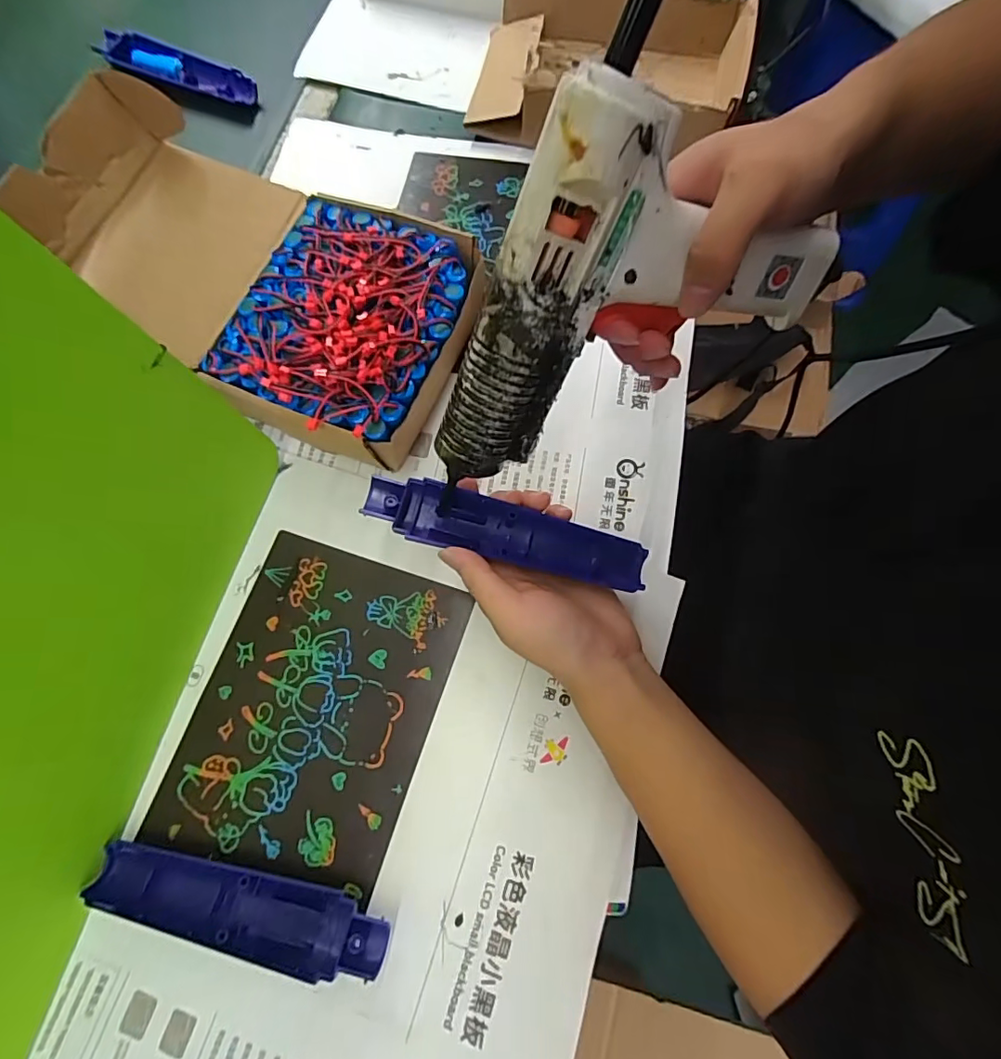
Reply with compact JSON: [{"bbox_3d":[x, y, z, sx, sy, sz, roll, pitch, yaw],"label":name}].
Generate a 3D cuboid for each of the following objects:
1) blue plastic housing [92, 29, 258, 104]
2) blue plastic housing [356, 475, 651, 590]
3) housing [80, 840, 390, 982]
[{"bbox_3d":[-0.305,-0.433,0.504,0.163,0.027,0.036,23,76,7],"label":"blue plastic housing"},{"bbox_3d":[0.004,0.002,0.313,0.166,0.012,0.036,15,75,-3],"label":"blue plastic housing"},{"bbox_3d":[-0.143,0.207,0.288,0.165,0.021,0.034,11,75,4],"label":"housing"}]

